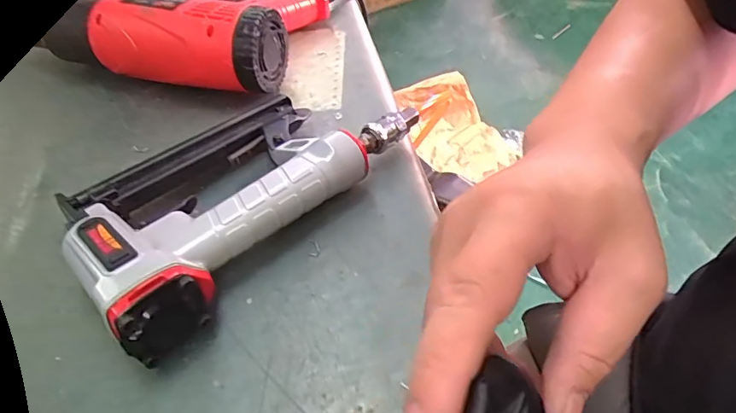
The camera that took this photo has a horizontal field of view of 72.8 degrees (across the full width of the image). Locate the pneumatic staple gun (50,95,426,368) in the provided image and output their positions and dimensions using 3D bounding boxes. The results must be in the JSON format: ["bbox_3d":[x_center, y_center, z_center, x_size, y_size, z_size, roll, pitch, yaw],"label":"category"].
[{"bbox_3d":[-0.079,-0.021,0.333,0.128,0.049,0.244,31,55,27],"label":"pneumatic staple gun"}]

